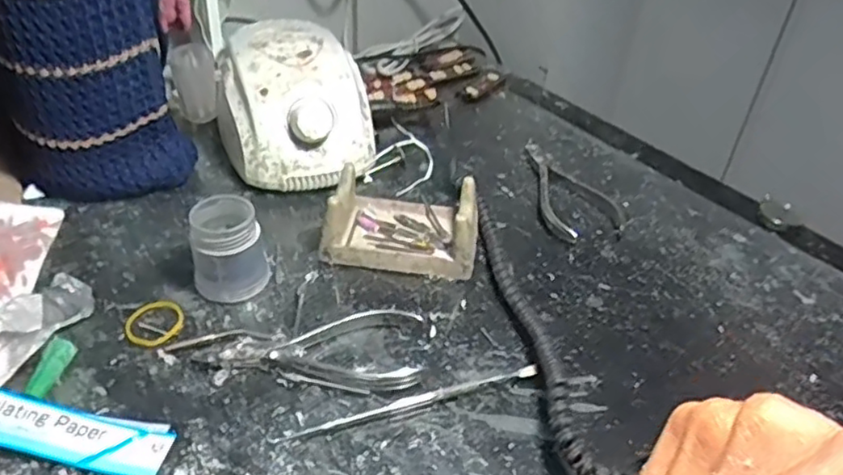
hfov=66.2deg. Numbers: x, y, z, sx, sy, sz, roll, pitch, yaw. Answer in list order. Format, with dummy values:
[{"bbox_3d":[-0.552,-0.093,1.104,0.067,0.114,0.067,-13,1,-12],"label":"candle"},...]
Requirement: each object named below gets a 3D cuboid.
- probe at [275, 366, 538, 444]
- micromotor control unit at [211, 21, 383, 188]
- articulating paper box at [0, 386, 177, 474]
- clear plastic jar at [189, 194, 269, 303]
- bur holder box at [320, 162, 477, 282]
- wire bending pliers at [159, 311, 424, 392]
[{"bbox_3d":[-0.004,0.085,0.333,0.141,0.008,0.007,-10,42,-18],"label":"probe"},{"bbox_3d":[-0.098,-0.102,0.498,0.107,0.082,0.138,-6,40,-13],"label":"micromotor control unit"},{"bbox_3d":[-0.176,0.089,0.303,0.115,0.009,0.028,14,50,0],"label":"articulating paper box"},{"bbox_3d":[-0.114,0.007,0.385,0.041,0.049,0.038,3,39,-2],"label":"clear plastic jar"},{"bbox_3d":[-0.011,-0.013,0.429,0.095,0.043,0.064,8,39,4],"label":"bur holder box"},{"bbox_3d":[-0.067,0.063,0.354,0.135,0.009,0.055,-3,40,-10],"label":"wire bending pliers"}]

